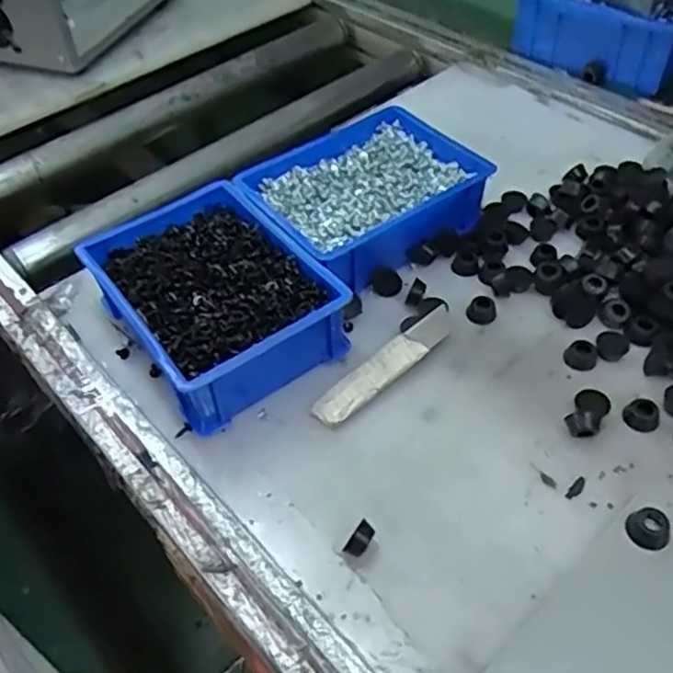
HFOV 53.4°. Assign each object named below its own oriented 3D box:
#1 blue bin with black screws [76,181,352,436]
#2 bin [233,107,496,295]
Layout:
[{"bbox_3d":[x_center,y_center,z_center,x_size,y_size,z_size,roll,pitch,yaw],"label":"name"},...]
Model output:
[{"bbox_3d":[-0.098,-0.033,0.547,0.143,0.066,0.192,-30,53,-19],"label":"blue bin with black screws"},{"bbox_3d":[0.025,-0.131,0.625,0.190,0.062,0.159,-31,53,-20],"label":"bin"}]

